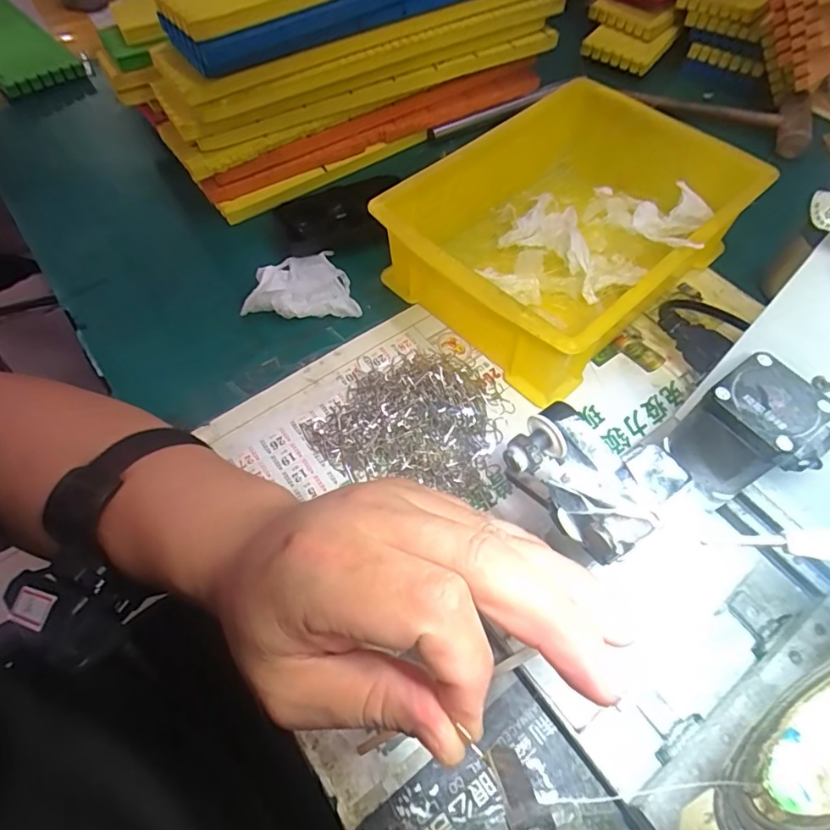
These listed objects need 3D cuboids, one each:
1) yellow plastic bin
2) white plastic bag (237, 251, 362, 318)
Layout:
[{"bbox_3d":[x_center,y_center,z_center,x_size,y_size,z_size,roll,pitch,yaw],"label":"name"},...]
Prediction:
[{"bbox_3d":[0.115,-0.140,0.389,0.247,0.075,0.176,-38,67,-20],"label":"yellow plastic bin"},{"bbox_3d":[-0.086,-0.107,0.394,0.083,0.034,0.061,-2,60,-2],"label":"white plastic bag"}]

